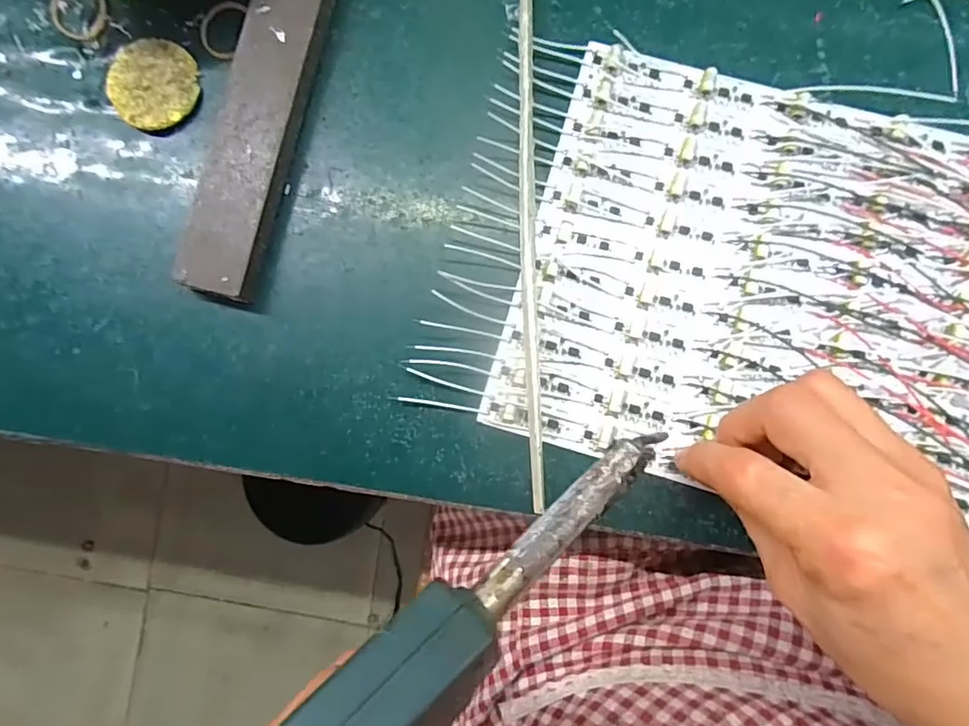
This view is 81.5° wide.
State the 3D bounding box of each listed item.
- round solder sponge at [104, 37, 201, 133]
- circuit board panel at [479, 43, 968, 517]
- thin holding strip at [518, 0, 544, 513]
[{"bbox_3d":[-0.168,-0.141,0.285,0.045,0.005,0.044,0,85,3],"label":"round solder sponge"},{"bbox_3d":[0.135,-0.036,0.264,0.227,0.009,0.192,16,86,4],"label":"circuit board panel"},{"bbox_3d":[0.021,-0.072,0.269,0.008,0.012,0.273,-1,85,3],"label":"thin holding strip"}]

